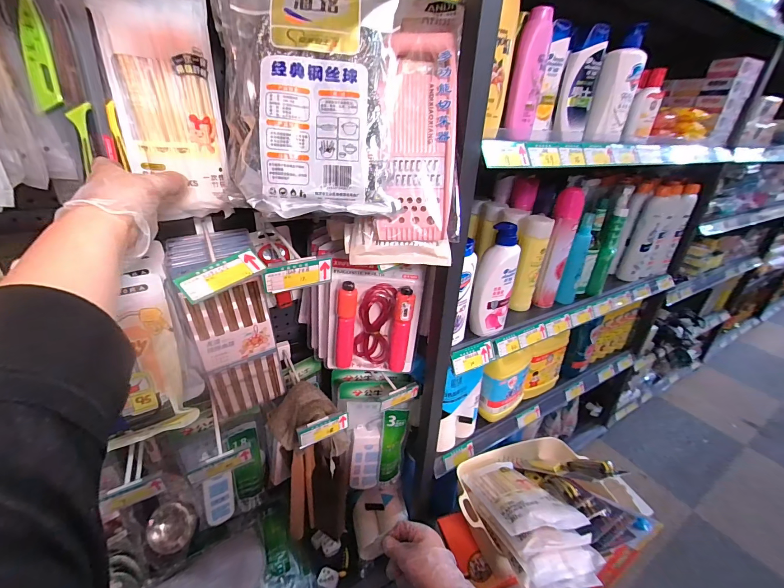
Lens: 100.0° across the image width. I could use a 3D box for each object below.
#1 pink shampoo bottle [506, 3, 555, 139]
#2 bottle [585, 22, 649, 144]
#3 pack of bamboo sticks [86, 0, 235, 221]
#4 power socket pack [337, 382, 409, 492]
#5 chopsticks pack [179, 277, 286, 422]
[{"bbox_3d":[0.205,-0.324,0.496,0.047,0.154,0.046,12,29,18],"label":"pink shampoo bottle"},{"bbox_3d":[0.392,-0.358,0.570,0.051,0.169,0.047,-13,31,-28],"label":"bottle"},{"bbox_3d":[-0.275,-0.232,0.411,0.115,0.270,0.019,-10,28,-21],"label":"pack of bamboo sticks"},{"bbox_3d":[-0.040,0.322,0.764,0.154,0.322,0.059,-3,28,-10],"label":"power socket pack"},{"bbox_3d":[-0.250,0.100,0.547,0.116,0.239,0.019,-13,31,-28],"label":"chopsticks pack"}]

